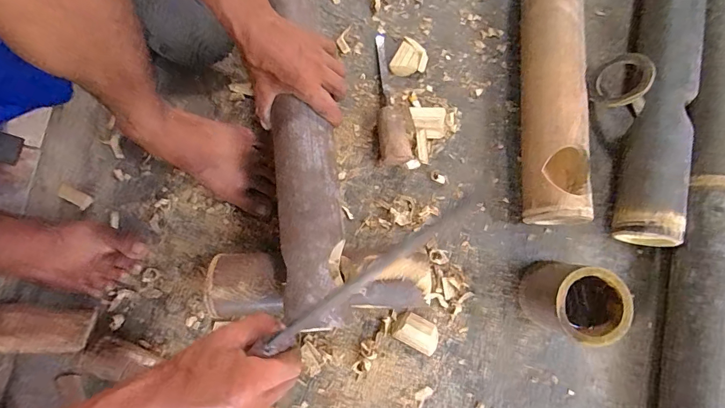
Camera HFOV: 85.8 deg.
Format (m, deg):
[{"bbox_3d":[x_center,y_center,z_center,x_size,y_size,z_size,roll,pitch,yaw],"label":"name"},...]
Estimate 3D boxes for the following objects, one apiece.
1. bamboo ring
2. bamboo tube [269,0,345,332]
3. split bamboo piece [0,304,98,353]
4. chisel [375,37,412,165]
[{"bbox_3d":[0.384,-0.182,0.578,0.012,0.082,0.075,11,90,-38],"label":"bamboo ring"},{"bbox_3d":[-0.088,-0.168,0.513,0.077,0.079,0.636,-7,76,-1],"label":"bamboo tube"},{"bbox_3d":[-0.403,0.148,0.465,0.132,0.014,0.053,12,61,-25],"label":"split bamboo piece"},{"bbox_3d":[0.035,-0.158,0.574,0.052,0.039,0.215,-10,80,-3],"label":"chisel"}]

